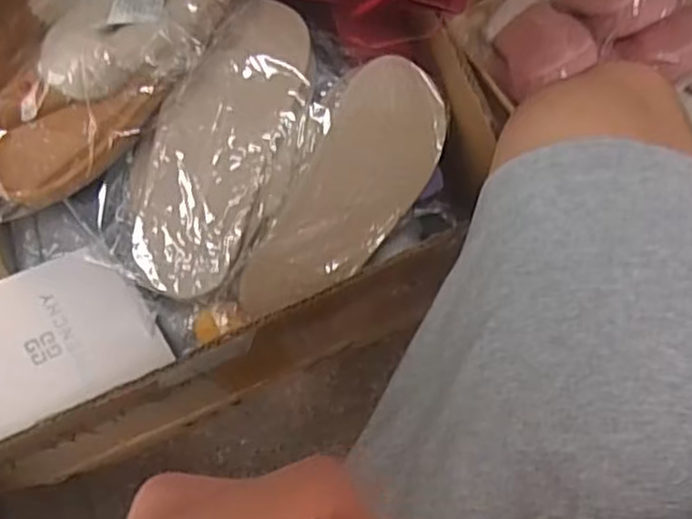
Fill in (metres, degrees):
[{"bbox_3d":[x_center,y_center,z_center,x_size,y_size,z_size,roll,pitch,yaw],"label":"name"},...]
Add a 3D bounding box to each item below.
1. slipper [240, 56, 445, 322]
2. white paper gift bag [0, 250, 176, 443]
[{"bbox_3d":[-0.007,-0.059,0.643,0.103,0.060,0.241,33,90,-22],"label":"slipper"},{"bbox_3d":[-0.260,0.069,0.637,0.178,0.011,0.127,-25,86,-31],"label":"white paper gift bag"}]

